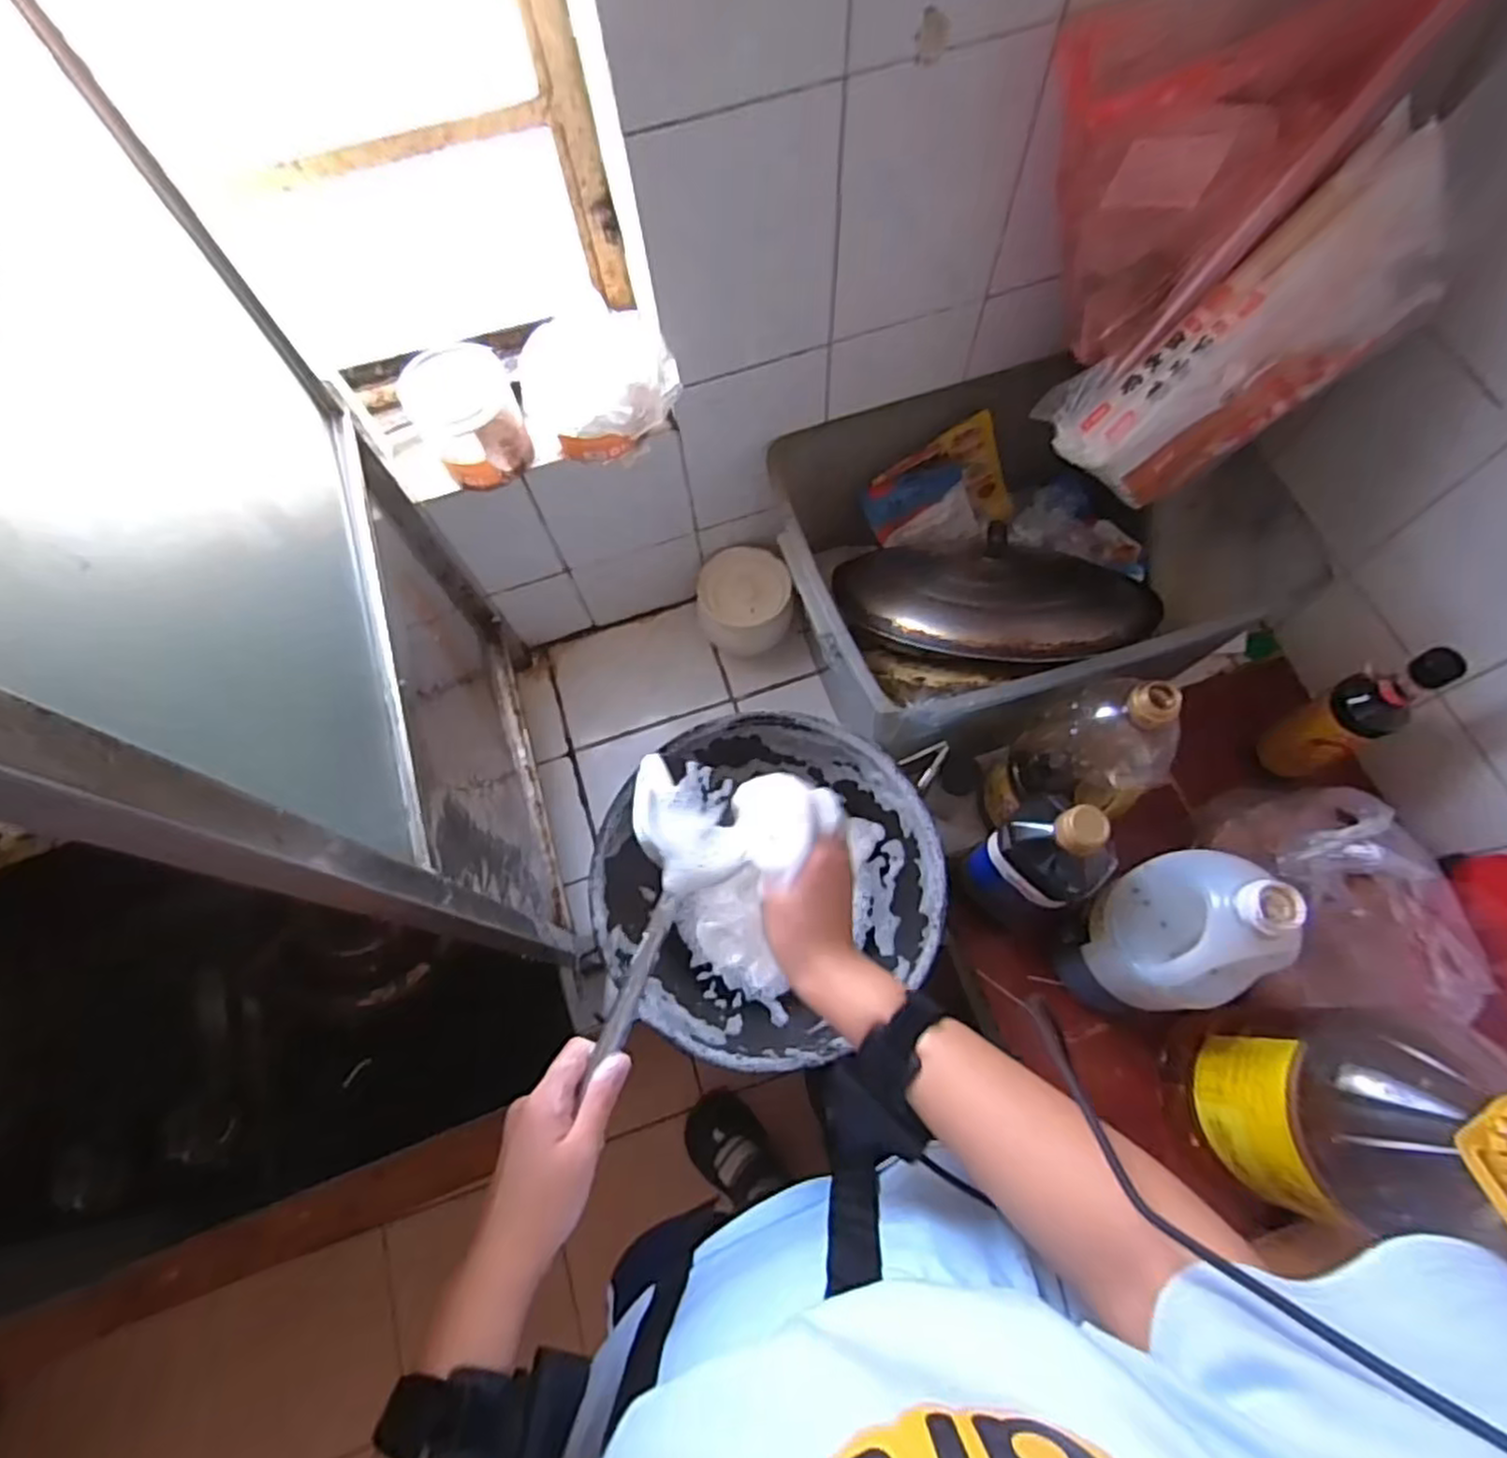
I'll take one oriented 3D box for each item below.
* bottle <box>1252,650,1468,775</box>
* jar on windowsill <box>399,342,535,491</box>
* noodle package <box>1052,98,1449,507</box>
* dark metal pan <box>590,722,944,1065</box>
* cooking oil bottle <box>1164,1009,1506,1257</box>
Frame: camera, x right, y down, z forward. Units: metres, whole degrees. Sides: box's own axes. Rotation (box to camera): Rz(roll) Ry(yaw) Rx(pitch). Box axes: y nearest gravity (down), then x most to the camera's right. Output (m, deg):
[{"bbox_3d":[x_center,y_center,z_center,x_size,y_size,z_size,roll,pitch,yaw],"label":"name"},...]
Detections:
[{"bbox_3d":[0.554,-0.011,0.683,0.058,0.189,0.054,-29,71,-9],"label":"bottle"},{"bbox_3d":[-0.237,-0.261,0.619,0.081,0.092,0.069,-29,71,-9],"label":"jar on windowsill"},{"bbox_3d":[0.392,-0.296,0.585,0.269,0.122,0.092,-39,68,27],"label":"noodle package"},{"bbox_3d":[0.012,0.150,0.725,0.313,0.118,0.303,-1,69,1],"label":"dark metal pan"},{"bbox_3d":[0.427,0.273,0.516,0.116,0.310,0.130,1,69,2],"label":"cooking oil bottle"}]

